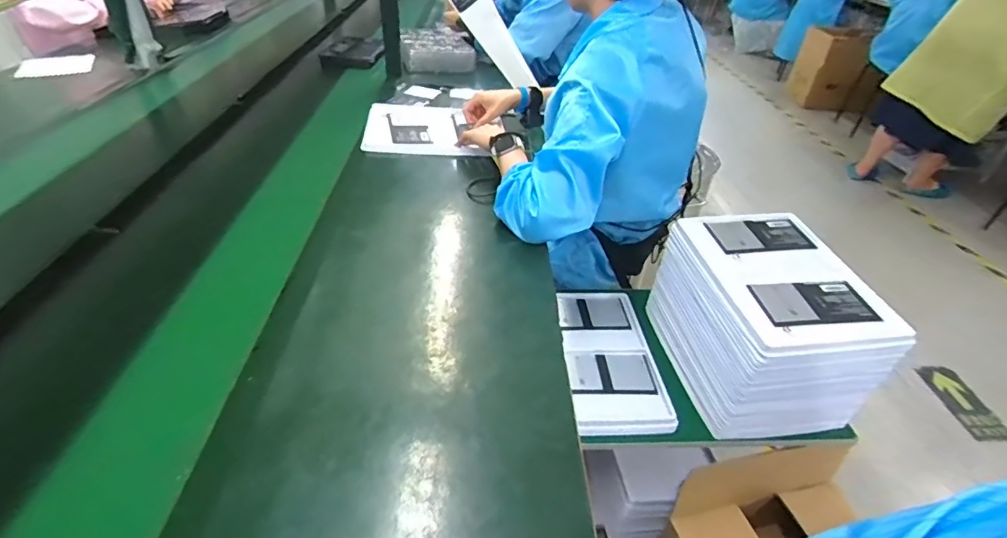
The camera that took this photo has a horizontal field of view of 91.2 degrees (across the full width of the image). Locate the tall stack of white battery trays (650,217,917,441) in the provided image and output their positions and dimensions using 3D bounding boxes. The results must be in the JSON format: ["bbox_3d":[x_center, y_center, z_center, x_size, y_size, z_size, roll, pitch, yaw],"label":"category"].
[{"bbox_3d":[0.452,0.089,0.884,0.241,0.229,0.326,-3,38,-9],"label":"tall stack of white battery trays"}]

